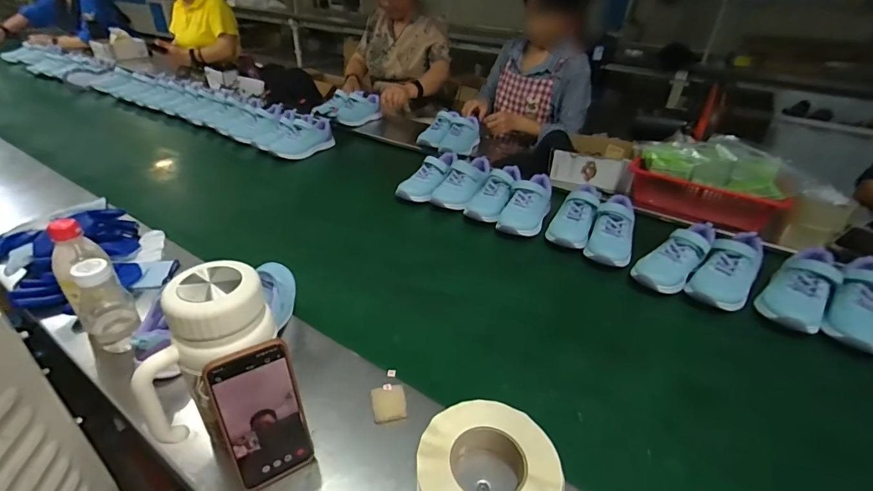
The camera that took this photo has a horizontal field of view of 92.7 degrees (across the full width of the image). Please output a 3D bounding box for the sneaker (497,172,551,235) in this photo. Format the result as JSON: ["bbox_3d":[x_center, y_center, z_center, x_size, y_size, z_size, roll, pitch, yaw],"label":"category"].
[{"bbox_3d":[0.222,-0.101,1.009,0.093,0.071,0.231,16,35,19],"label":"sneaker"}]

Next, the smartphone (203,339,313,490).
[{"bbox_3d":[-0.180,0.177,0.432,0.075,0.160,0.013,-18,24,-31],"label":"smartphone"}]

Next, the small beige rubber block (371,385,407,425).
[{"bbox_3d":[-0.062,0.207,0.543,0.043,0.010,0.047,-5,33,-12],"label":"small beige rubber block"}]

